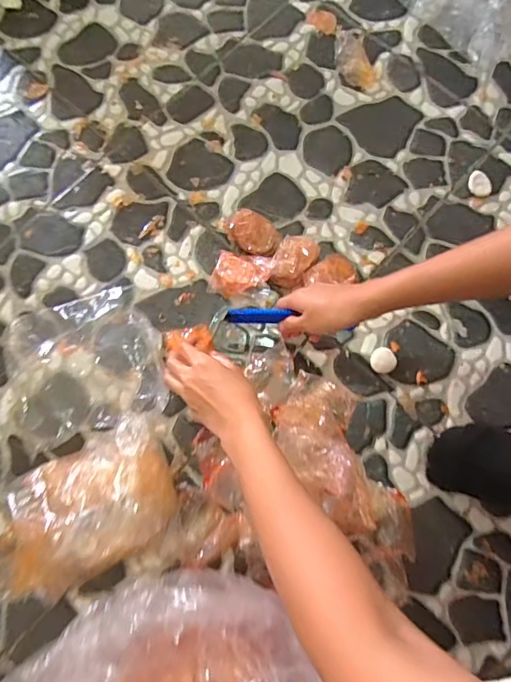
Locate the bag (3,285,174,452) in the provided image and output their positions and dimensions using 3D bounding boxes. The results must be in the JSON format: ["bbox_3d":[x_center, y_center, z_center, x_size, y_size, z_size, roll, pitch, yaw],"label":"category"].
[{"bbox_3d":[-0.219,0.026,0.544,0.197,0.078,0.165,-13,78,-3],"label":"bag"}]

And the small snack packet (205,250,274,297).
[{"bbox_3d":[-0.021,-0.089,0.594,0.074,0.030,0.061,20,78,4],"label":"small snack packet"}]

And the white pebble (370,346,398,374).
[{"bbox_3d":[0.166,0.025,0.574,0.034,0.008,0.032,0,78,0],"label":"white pebble"}]

